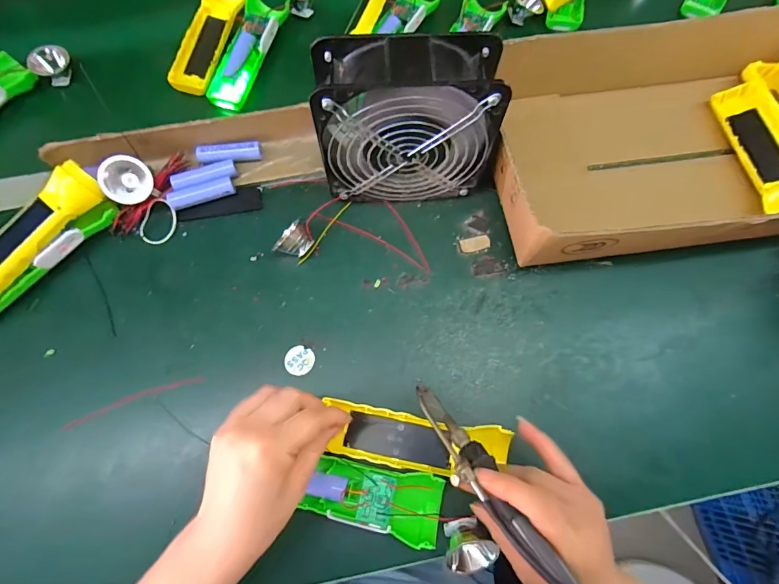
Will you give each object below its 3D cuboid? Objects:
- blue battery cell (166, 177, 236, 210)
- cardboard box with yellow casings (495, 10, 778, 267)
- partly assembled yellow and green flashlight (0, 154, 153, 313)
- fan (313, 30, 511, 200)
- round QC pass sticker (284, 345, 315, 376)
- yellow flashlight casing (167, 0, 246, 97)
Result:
[{"bbox_3d":[-0.192,-0.100,0.416,0.064,0.019,0.016,-19,73,-4],"label":"blue battery cell"},{"bbox_3d":[0.318,-0.155,0.395,0.419,0.078,0.222,-5,72,0],"label":"cardboard box with yellow casings"},{"bbox_3d":[-0.324,-0.060,0.386,0.206,0.047,0.056,-44,76,-11],"label":"partly assembled yellow and green flashlight"},{"bbox_3d":[0.019,-0.145,0.360,0.156,0.146,0.067,-4,72,1],"label":"fan"},{"bbox_3d":[-0.084,0.063,0.372,0.027,0.004,0.027,-1,72,2],"label":"round QC pass sticker"},{"bbox_3d":[-0.222,-0.312,0.494,0.051,0.019,0.160,9,73,5],"label":"yellow flashlight casing"}]

